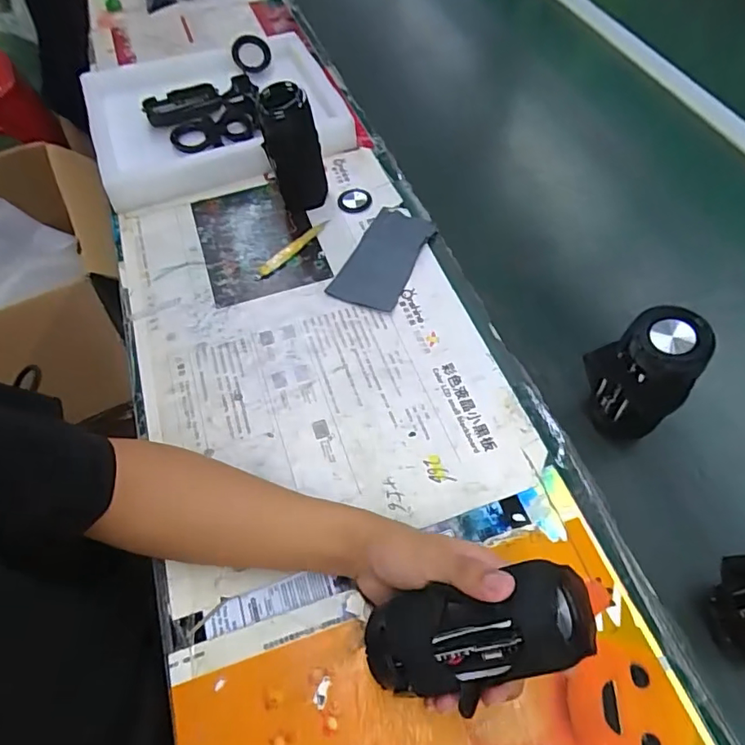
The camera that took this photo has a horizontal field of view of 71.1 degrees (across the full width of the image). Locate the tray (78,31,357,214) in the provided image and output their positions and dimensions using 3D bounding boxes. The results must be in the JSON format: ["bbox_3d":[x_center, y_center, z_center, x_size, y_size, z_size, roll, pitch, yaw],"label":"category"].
[{"bbox_3d":[-0.240,-0.408,0.791,0.346,0.052,0.338,-19,59,-12],"label":"tray"}]

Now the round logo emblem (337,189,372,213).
[{"bbox_3d":[-0.024,-0.234,0.709,0.045,0.005,0.047,0,57,0],"label":"round logo emblem"}]

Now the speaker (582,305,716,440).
[{"bbox_3d":[0.235,0.010,0.471,0.058,0.147,0.061,-10,58,-7],"label":"speaker"}]

